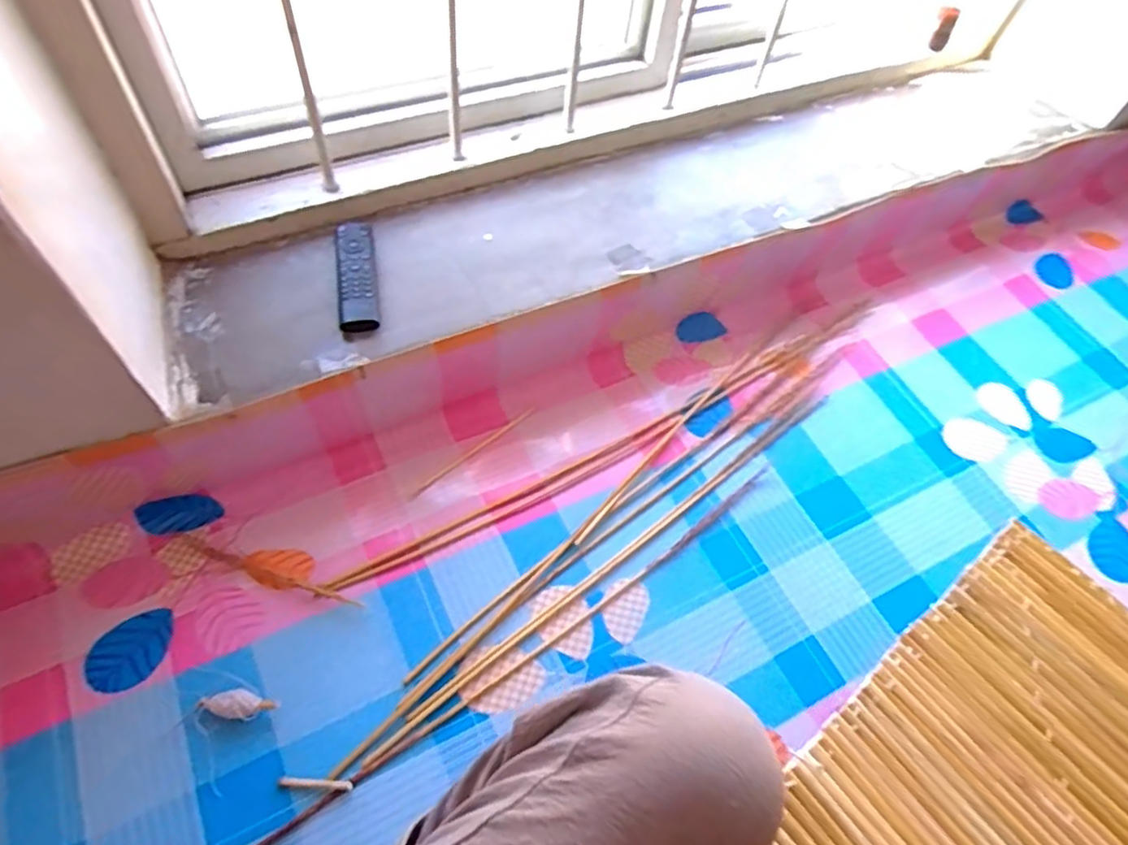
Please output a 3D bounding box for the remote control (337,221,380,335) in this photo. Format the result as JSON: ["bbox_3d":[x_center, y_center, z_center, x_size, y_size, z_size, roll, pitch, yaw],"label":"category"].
[{"bbox_3d":[-0.247,-0.180,0.776,0.042,0.022,0.168,-6,59,-11],"label":"remote control"}]

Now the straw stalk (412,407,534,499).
[{"bbox_3d":[-0.115,0.037,0.851,0.197,0.007,0.010,-36,68,-25],"label":"straw stalk"}]

